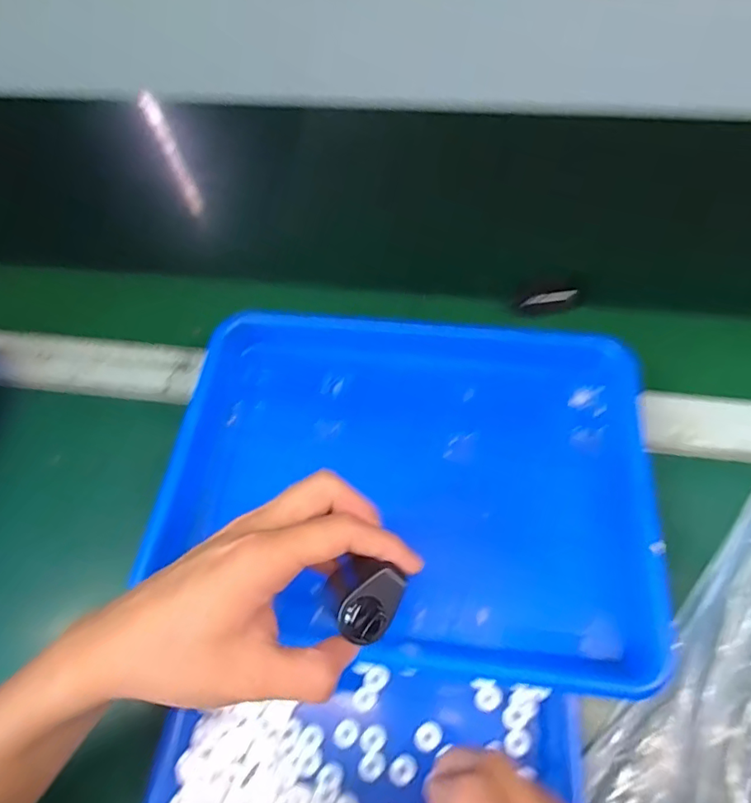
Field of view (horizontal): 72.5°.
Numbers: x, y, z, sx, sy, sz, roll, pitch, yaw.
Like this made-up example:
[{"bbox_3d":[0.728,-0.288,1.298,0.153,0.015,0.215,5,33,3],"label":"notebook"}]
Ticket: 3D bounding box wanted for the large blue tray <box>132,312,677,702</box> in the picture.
[{"bbox_3d":[0.024,0.050,0.378,0.324,0.049,0.248,6,63,6],"label":"large blue tray"}]

